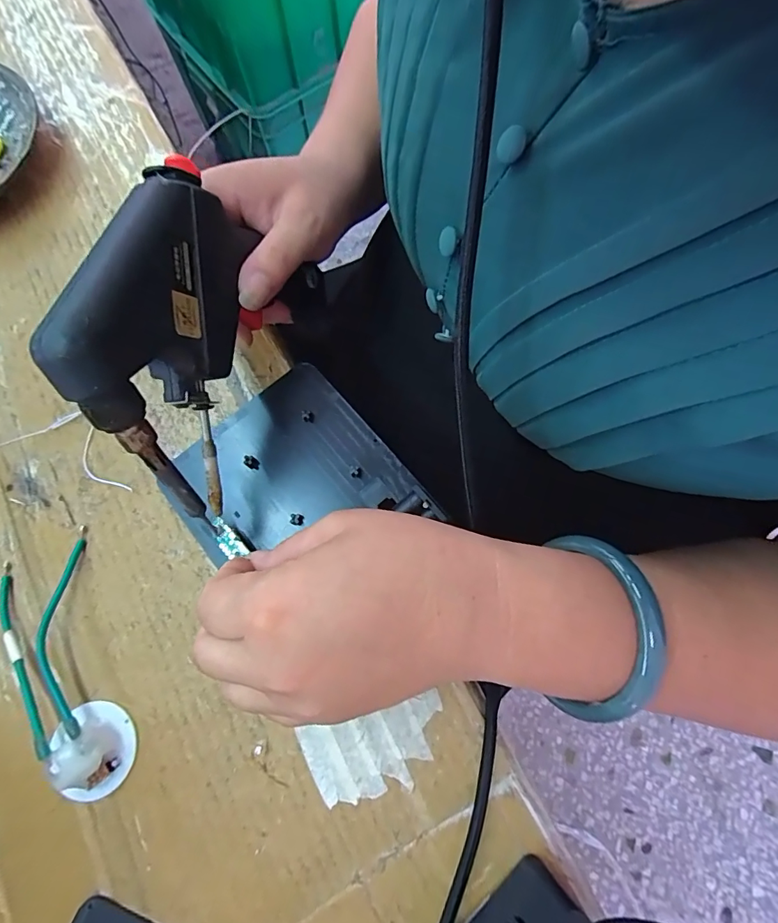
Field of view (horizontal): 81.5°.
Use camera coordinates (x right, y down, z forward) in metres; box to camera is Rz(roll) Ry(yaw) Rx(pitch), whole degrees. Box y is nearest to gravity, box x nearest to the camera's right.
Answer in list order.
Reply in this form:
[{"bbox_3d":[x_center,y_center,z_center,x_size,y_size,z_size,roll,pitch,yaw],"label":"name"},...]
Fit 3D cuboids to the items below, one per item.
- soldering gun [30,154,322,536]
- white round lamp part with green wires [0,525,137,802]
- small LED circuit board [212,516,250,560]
[{"bbox_3d":[-0.094,-0.059,0.207,0.040,0.096,0.140,-3,60,25],"label":"soldering gun"},{"bbox_3d":[-0.167,0.103,0.227,0.048,0.017,0.127,-24,75,-4],"label":"white round lamp part with green wires"},{"bbox_3d":[-0.084,0.040,0.234,0.010,0.004,0.025,-35,87,-9],"label":"small LED circuit board"}]

